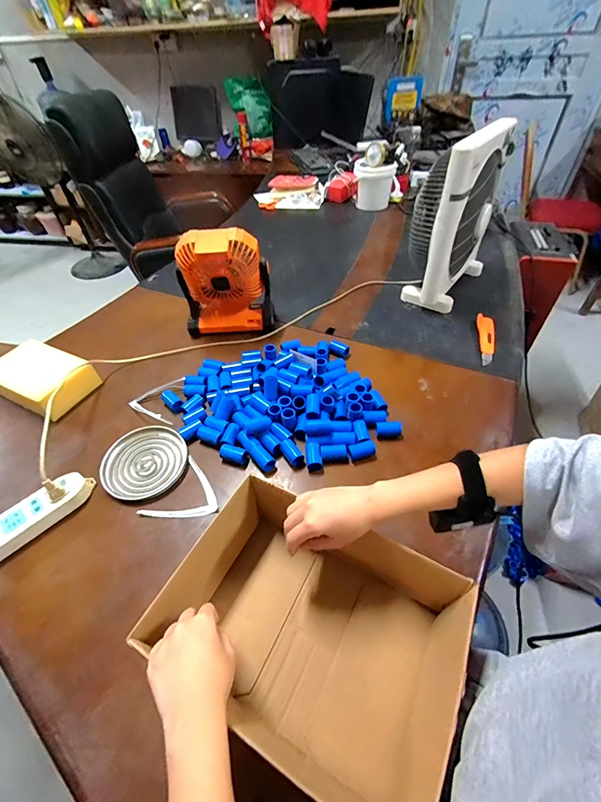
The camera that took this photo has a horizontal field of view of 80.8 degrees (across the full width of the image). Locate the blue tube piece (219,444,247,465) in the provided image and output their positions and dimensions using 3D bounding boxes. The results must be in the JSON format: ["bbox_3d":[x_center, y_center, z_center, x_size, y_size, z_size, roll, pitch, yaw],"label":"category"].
[{"bbox_3d":[-0.120,0.096,0.637,0.049,0.023,0.025,12,48,14],"label":"blue tube piece"}]

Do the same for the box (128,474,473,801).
[{"bbox_3d":[0.013,0.253,0.403,0.313,0.125,0.204,20,50,20],"label":"box"}]

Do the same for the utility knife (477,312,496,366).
[{"bbox_3d":[0.443,-0.152,0.840,0.037,0.023,0.161,11,48,13],"label":"utility knife"}]

